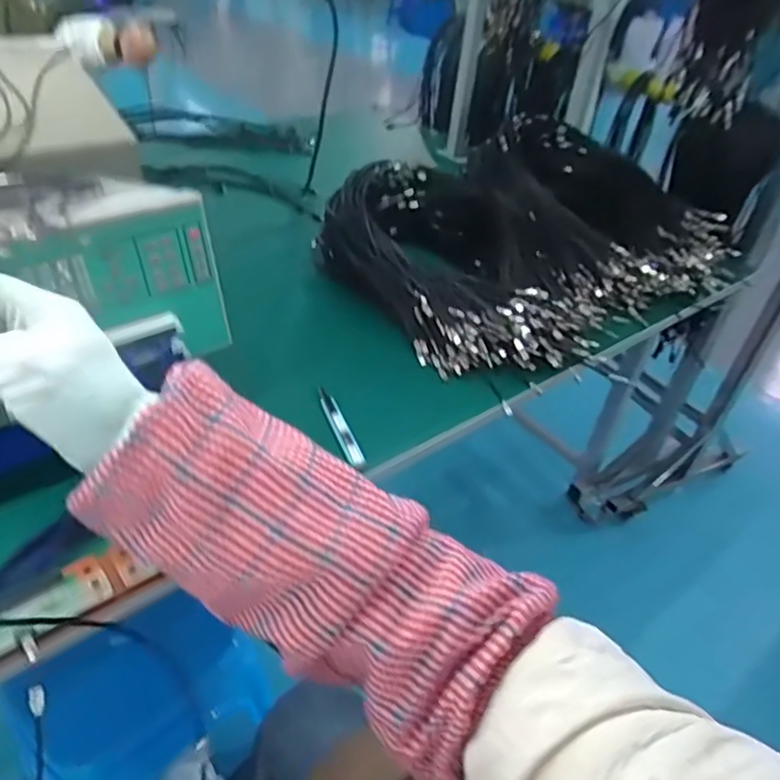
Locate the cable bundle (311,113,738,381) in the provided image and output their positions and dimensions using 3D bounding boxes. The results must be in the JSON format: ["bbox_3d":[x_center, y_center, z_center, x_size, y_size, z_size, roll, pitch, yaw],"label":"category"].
[{"bbox_3d":[0.246,-0.270,1.057,0.613,0.175,0.467,-19,46,-29],"label":"cable bundle"}]

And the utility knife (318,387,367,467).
[{"bbox_3d":[-0.063,0.042,0.752,0.019,0.017,0.140,-10,42,-21],"label":"utility knife"}]

